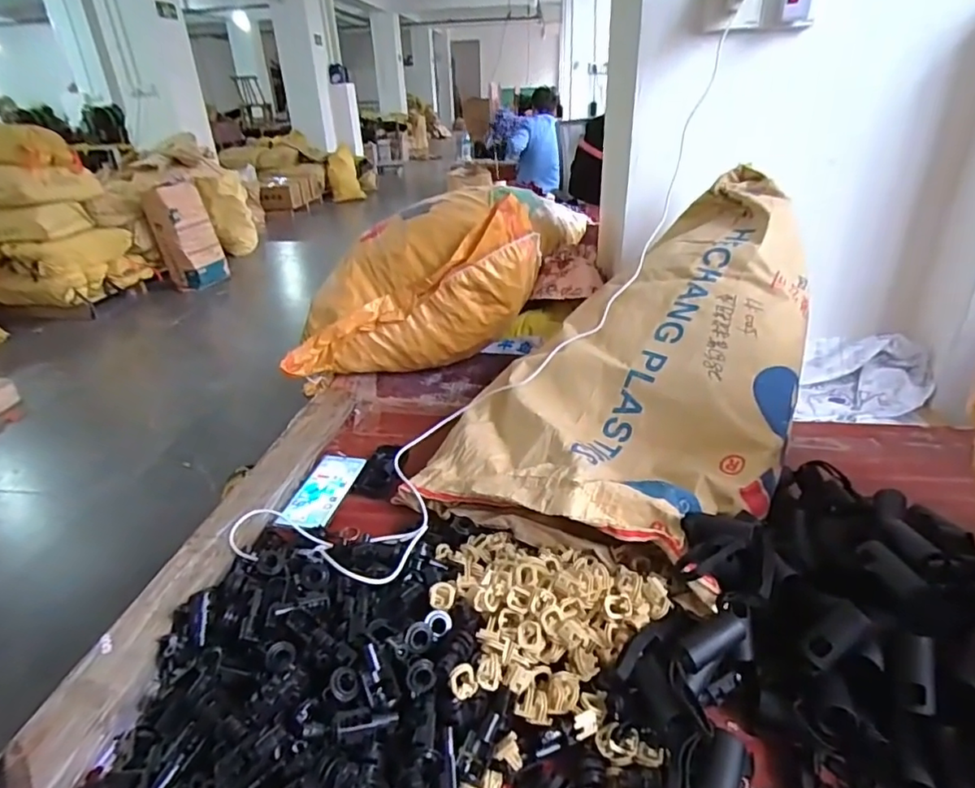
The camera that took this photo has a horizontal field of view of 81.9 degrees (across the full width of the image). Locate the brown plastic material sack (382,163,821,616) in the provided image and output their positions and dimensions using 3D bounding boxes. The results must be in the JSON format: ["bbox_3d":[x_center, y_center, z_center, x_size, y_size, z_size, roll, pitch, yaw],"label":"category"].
[{"bbox_3d":[0.213,-0.059,0.805,0.416,0.297,0.604,16,33,30],"label":"brown plastic material sack"}]

